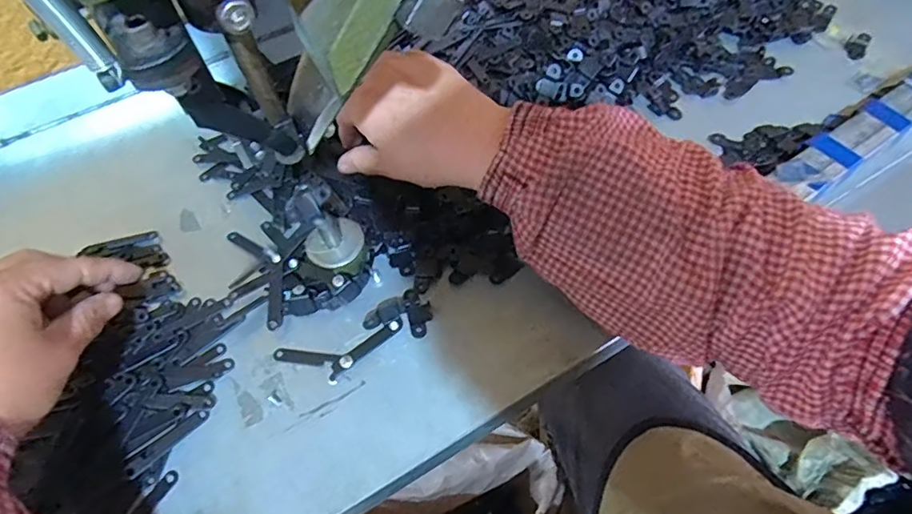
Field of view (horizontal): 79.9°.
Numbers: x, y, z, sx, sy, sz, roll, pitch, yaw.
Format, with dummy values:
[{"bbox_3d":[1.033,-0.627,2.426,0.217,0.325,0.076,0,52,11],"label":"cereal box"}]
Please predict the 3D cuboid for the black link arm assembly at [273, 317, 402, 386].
[{"bbox_3d":[-0.072,0.062,0.343,0.081,0.004,0.030,-13,64,-5],"label":"black link arm assembly"}]

